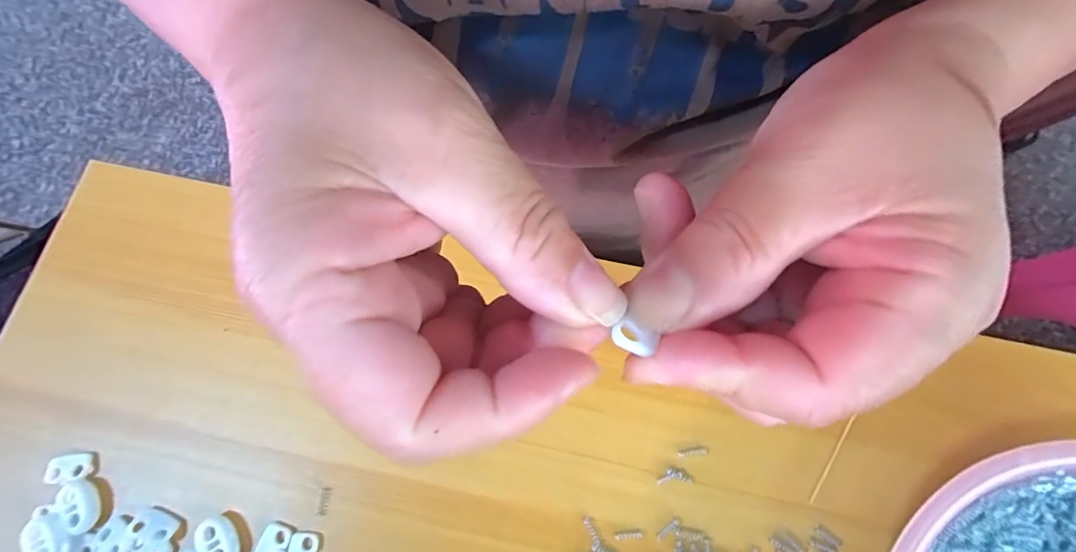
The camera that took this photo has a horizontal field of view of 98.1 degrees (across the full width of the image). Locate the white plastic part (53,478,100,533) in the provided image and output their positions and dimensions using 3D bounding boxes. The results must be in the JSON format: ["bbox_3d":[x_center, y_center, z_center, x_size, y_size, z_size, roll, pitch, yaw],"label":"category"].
[{"bbox_3d":[-0.204,0.101,0.207,0.016,0.004,0.023,-35,78,-23],"label":"white plastic part"}]

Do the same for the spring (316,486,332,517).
[{"bbox_3d":[-0.095,0.100,0.205,0.005,0.004,0.012,5,75,3],"label":"spring"}]

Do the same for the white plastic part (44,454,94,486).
[{"bbox_3d":[-0.214,0.088,0.214,0.020,0.005,0.012,-13,75,-2],"label":"white plastic part"}]

